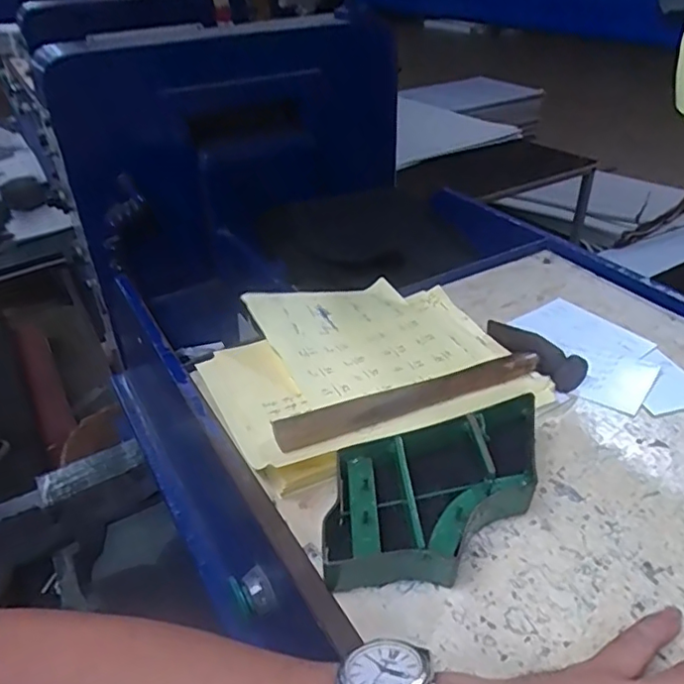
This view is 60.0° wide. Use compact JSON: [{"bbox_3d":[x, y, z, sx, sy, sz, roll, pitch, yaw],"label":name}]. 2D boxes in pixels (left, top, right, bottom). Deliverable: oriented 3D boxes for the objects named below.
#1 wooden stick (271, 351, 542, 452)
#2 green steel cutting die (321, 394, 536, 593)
[{"bbox_3d":[0.053,0.041,0.441,0.212,0.016,0.028,-14,37,-18],"label":"wooden stick"},{"bbox_3d":[0.064,0.094,0.366,0.170,0.038,0.092,-13,36,-17],"label":"green steel cutting die"}]

